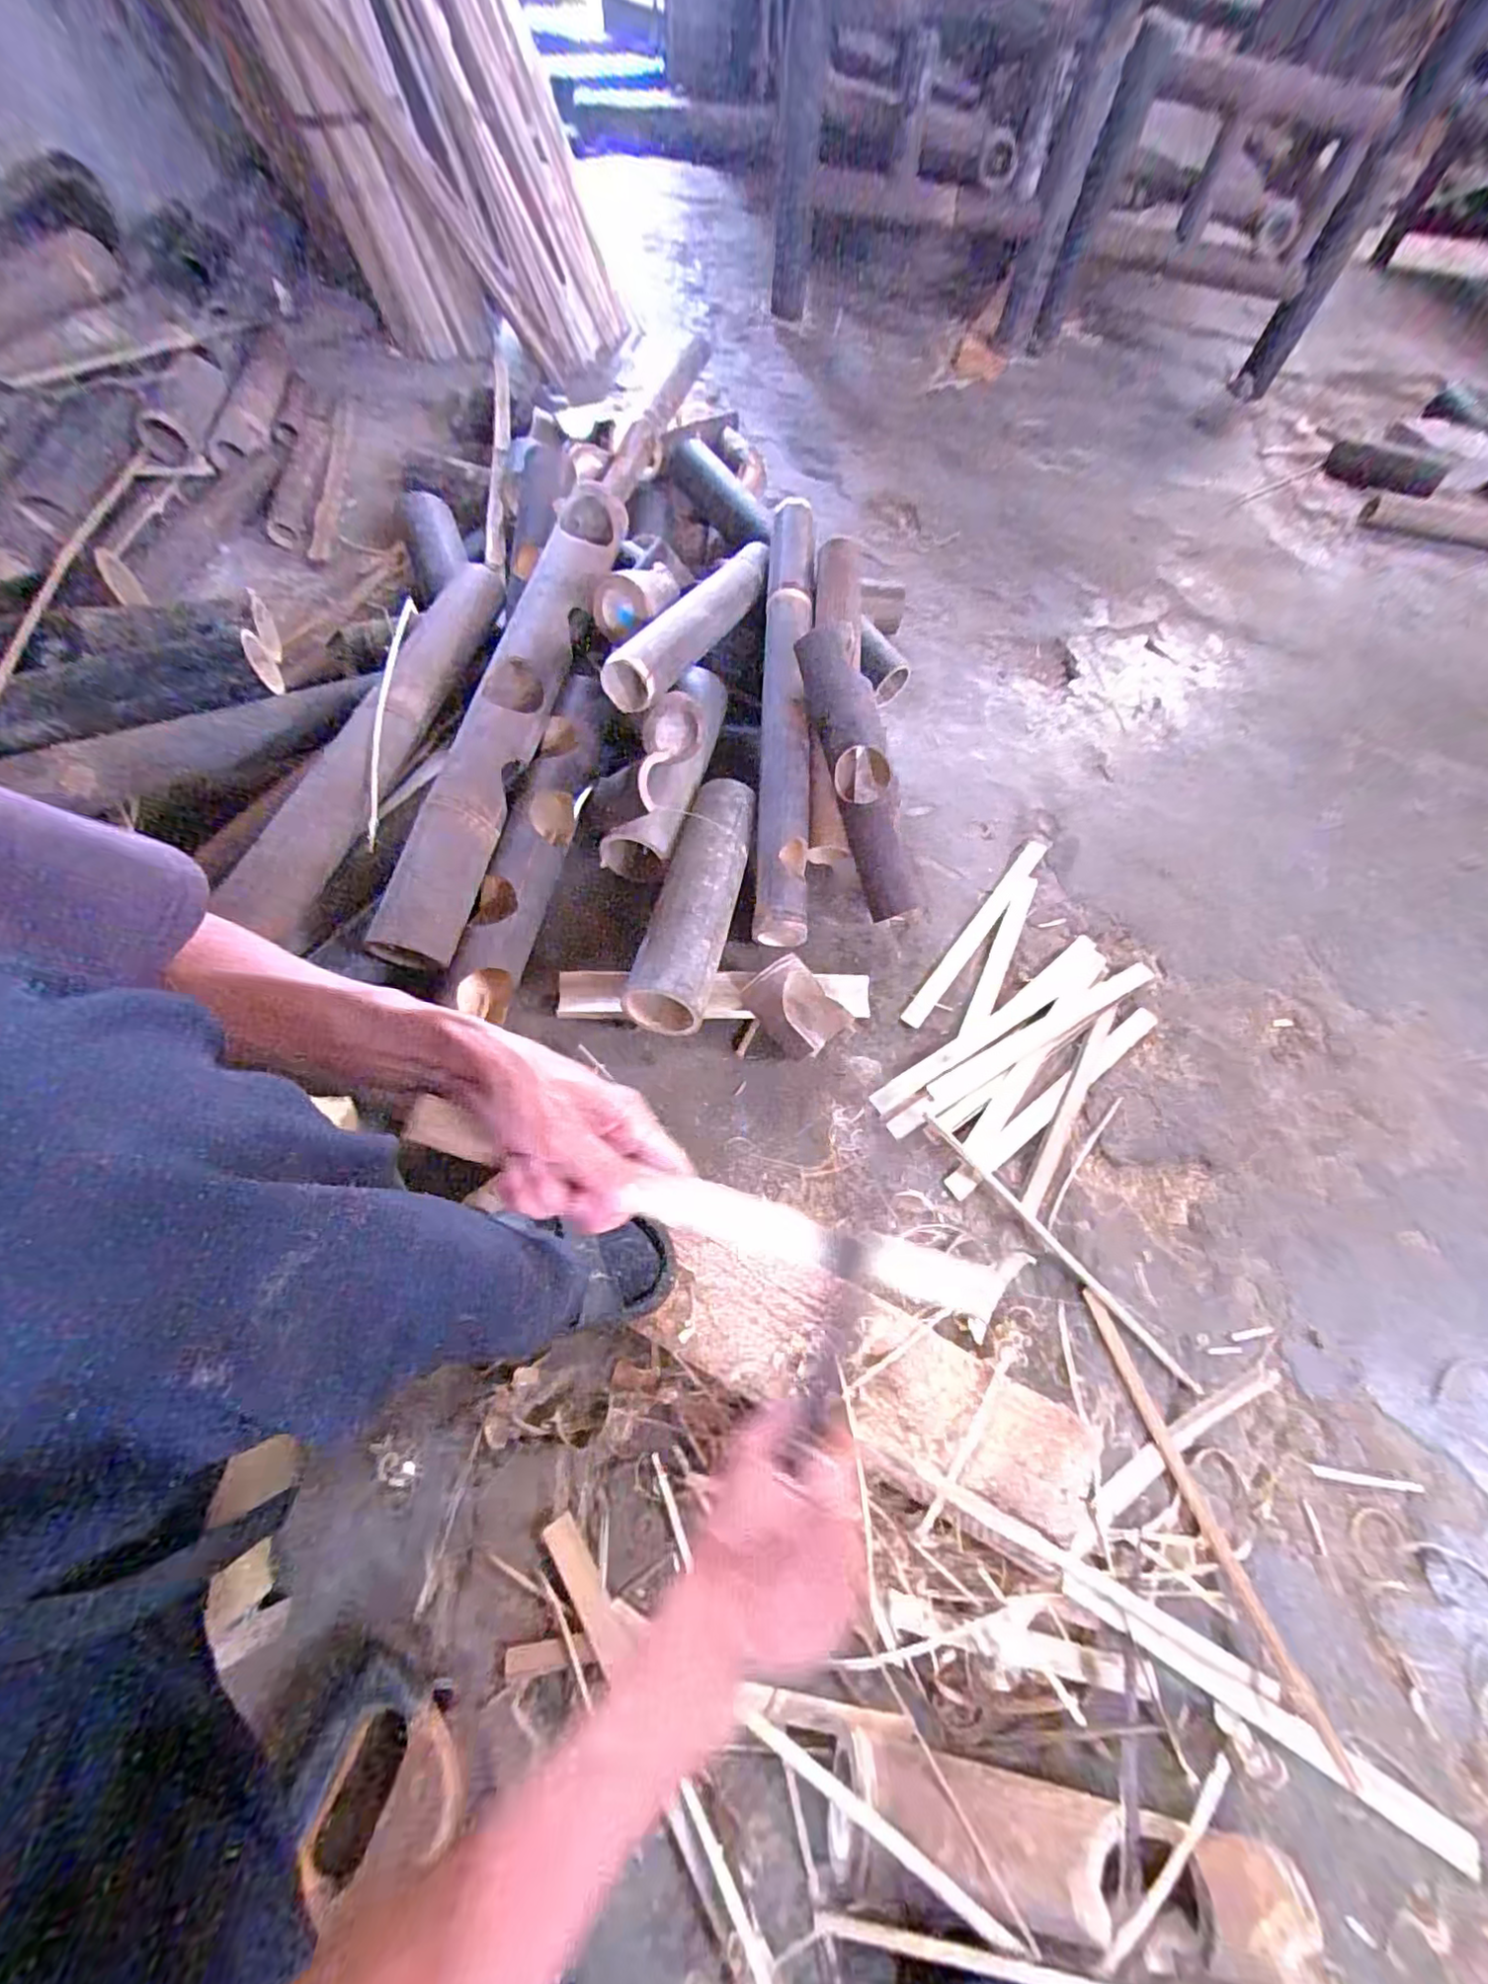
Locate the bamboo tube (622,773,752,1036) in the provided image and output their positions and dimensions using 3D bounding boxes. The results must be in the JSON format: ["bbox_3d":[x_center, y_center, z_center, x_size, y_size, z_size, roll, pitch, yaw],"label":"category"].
[{"bbox_3d":[-0.048,-0.115,0.730,0.085,0.063,0.319,15,62,1],"label":"bamboo tube"}]

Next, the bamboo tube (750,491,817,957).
[{"bbox_3d":[0.053,-0.364,0.816,0.063,0.071,0.627,3,78,-2],"label":"bamboo tube"}]

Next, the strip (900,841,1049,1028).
[{"bbox_3d":[0.295,-0.084,0.824,0.026,0.008,0.346,36,66,14],"label":"strip"}]

